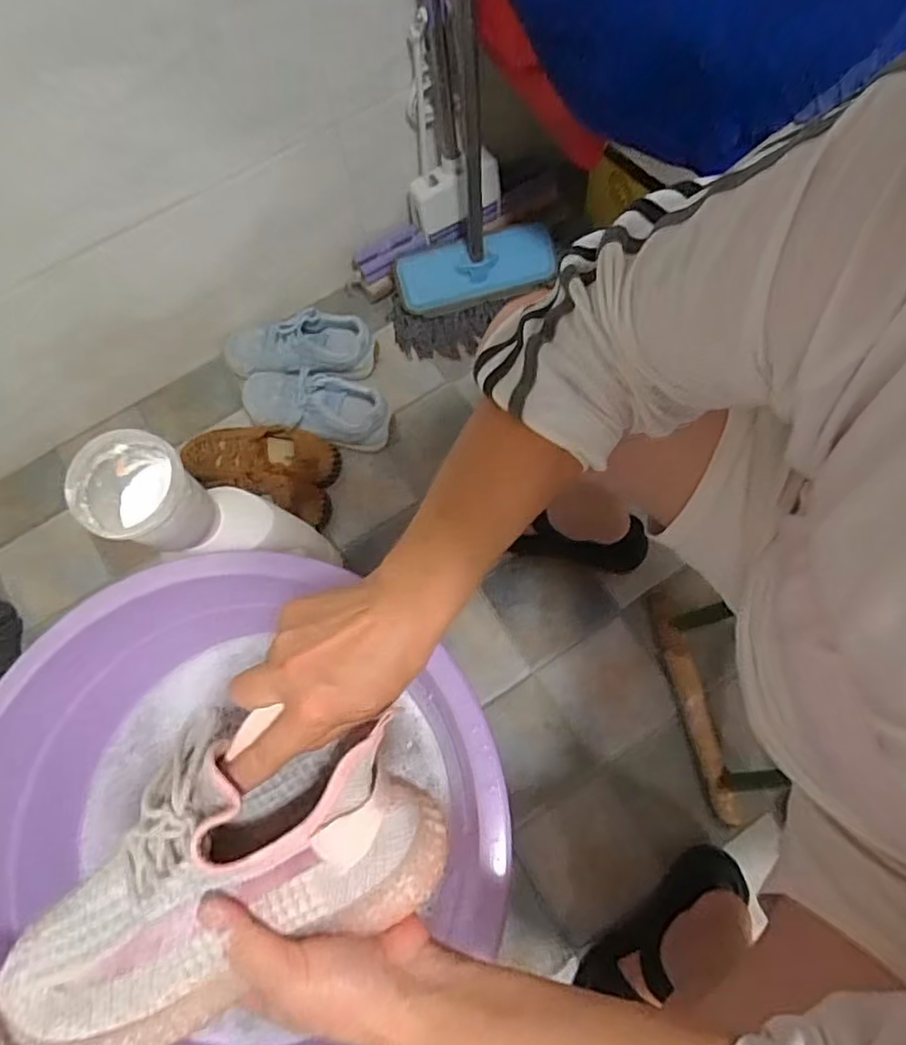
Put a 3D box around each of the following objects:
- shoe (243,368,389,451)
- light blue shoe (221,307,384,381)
[{"bbox_3d":[-0.208,-0.175,0.945,0.238,0.078,0.097,10,71,6],"label":"shoe"},{"bbox_3d":[-0.239,-0.273,0.975,0.235,0.093,0.087,3,71,4],"label":"light blue shoe"}]

